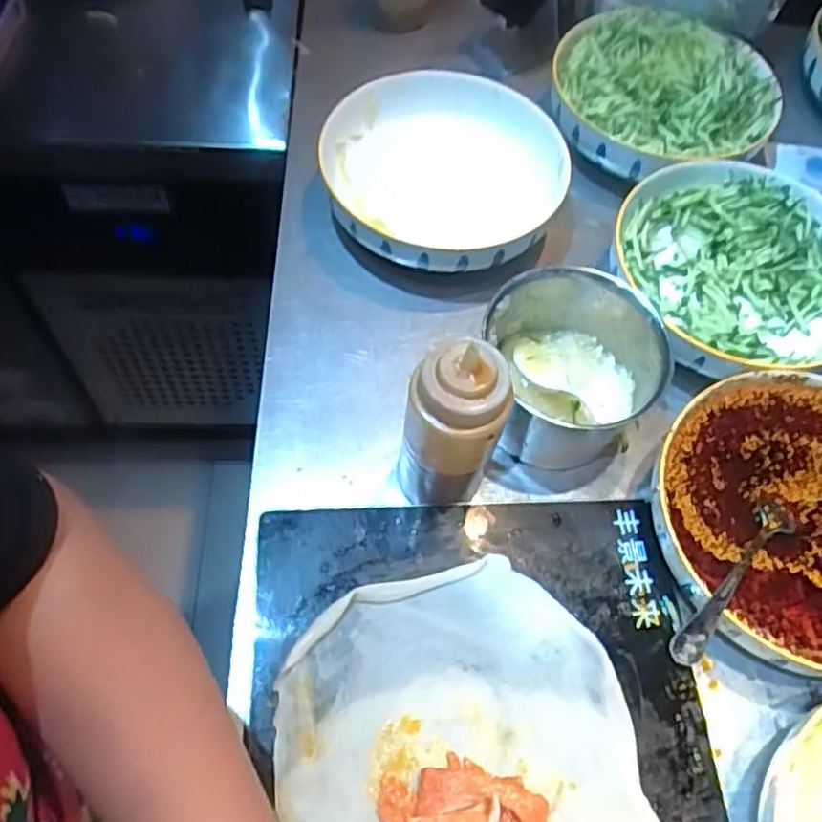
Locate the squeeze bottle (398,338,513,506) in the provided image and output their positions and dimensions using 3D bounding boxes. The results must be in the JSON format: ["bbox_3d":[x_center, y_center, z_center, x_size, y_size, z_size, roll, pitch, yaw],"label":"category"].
[{"bbox_3d":[0.027,0.011,0.499,0.068,0.146,0.058,1,63,-2],"label":"squeeze bottle"}]

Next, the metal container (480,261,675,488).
[{"bbox_3d":[0.124,-0.024,0.581,0.129,0.110,0.138,1,63,-2],"label":"metal container"}]

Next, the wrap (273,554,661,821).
[{"bbox_3d":[0.044,0.253,0.446,0.217,0.027,0.313,-13,64,-9],"label":"wrap"}]

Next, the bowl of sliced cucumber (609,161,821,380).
[{"bbox_3d":[0.291,-0.127,0.671,0.213,0.055,0.208,1,63,-2],"label":"bowl of sliced cucumber"}]

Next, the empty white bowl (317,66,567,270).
[{"bbox_3d":[0.031,-0.214,0.703,0.224,0.084,0.218,1,63,-2],"label":"empty white bowl"}]

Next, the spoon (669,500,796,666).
[{"bbox_3d":[0.217,0.114,0.500,0.027,0.013,0.159,42,55,17],"label":"spoon"}]

